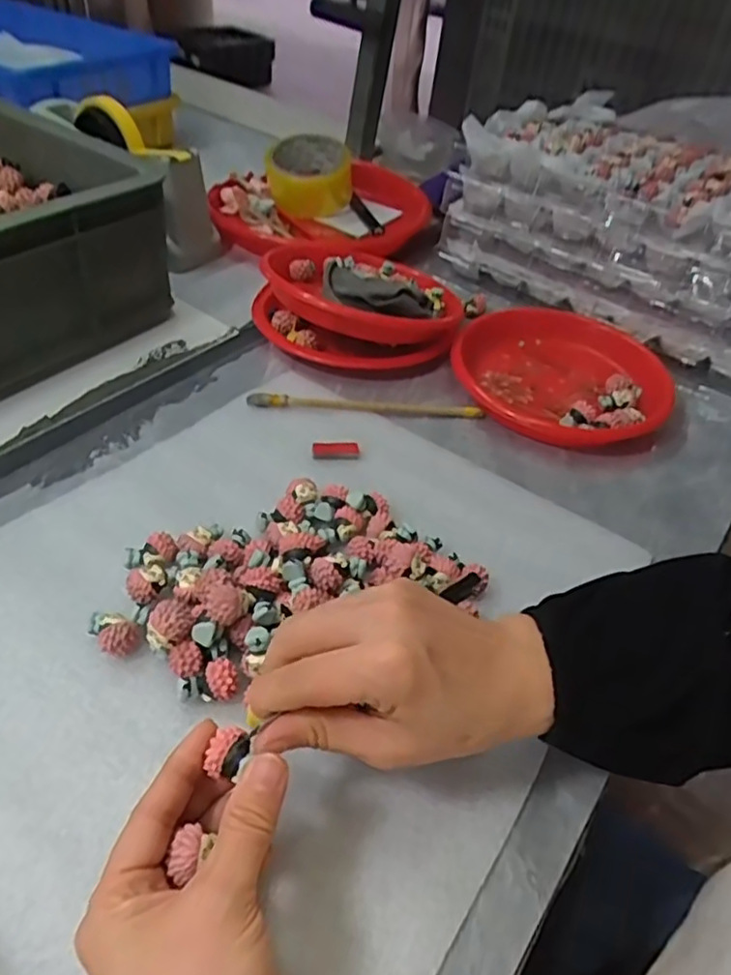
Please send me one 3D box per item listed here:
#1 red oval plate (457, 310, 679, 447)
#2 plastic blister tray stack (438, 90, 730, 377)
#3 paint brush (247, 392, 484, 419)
[{"bbox_3d":[0.162,-0.094,0.551,0.170,0.037,0.171,16,42,10],"label":"red oval plate"},{"bbox_3d":[0.300,-0.254,0.637,0.387,0.167,0.245,29,47,21],"label":"plastic blister tray stack"},{"bbox_3d":[0.002,-0.065,0.507,0.181,0.010,0.012,1,41,-7],"label":"paint brush"}]

